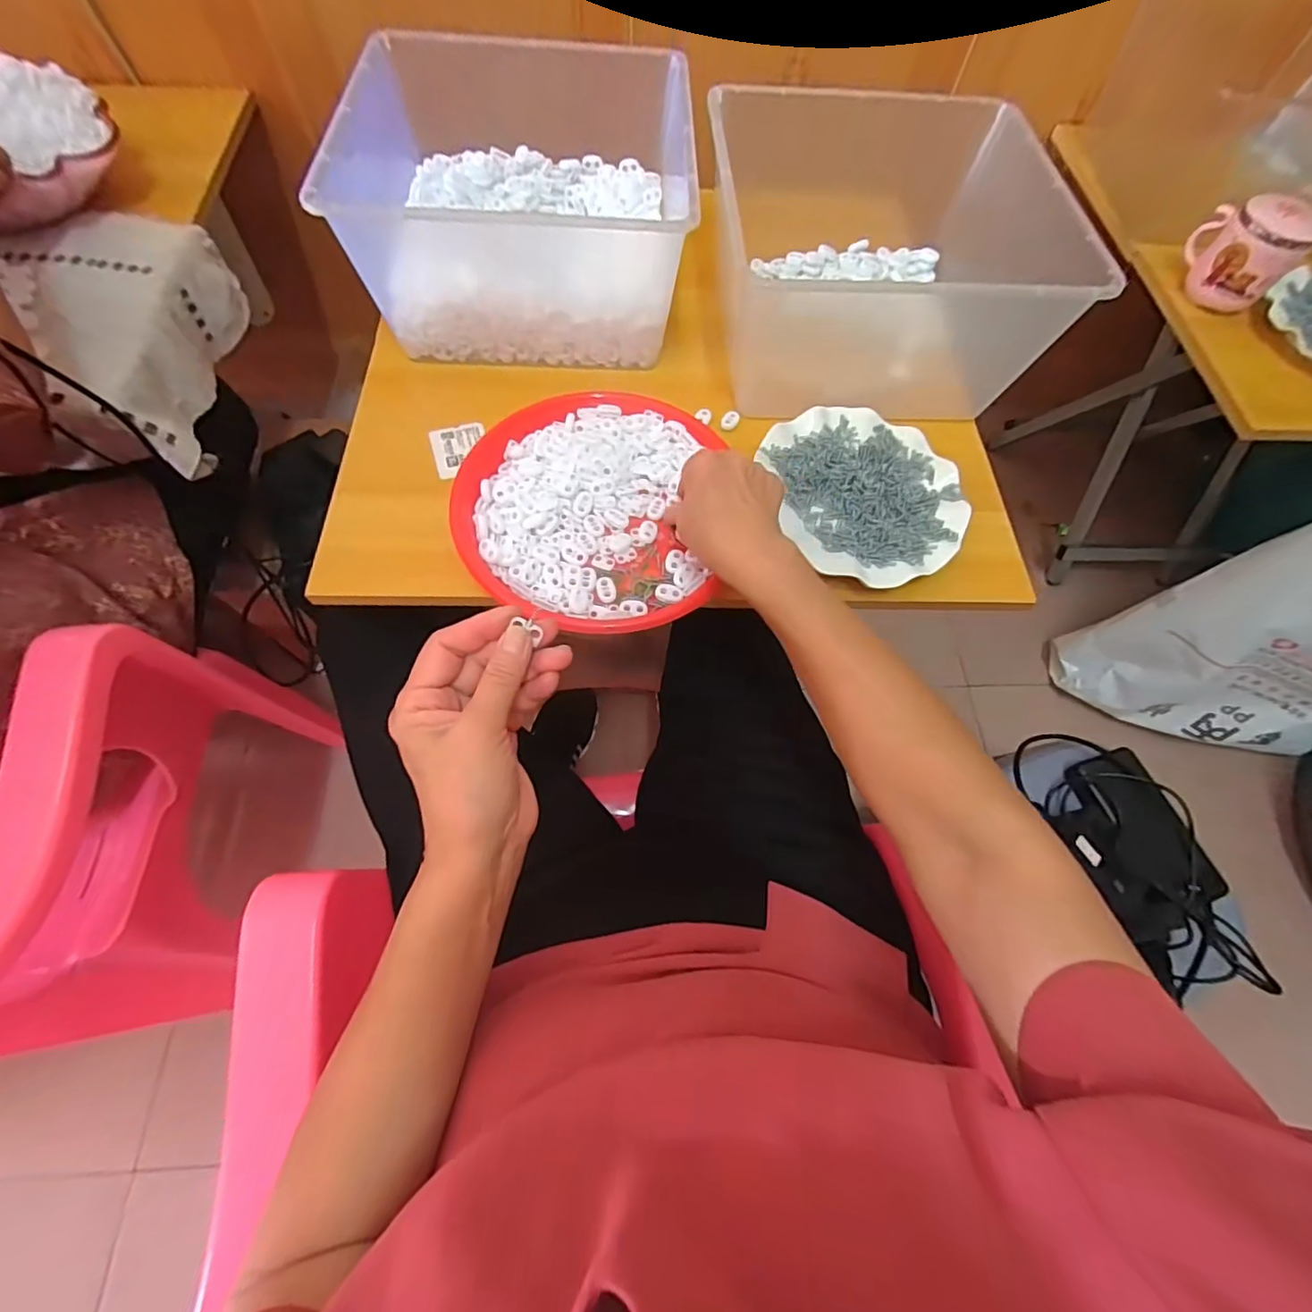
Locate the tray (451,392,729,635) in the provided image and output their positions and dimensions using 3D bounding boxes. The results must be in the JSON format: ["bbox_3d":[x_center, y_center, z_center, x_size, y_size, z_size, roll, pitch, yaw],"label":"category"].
[{"bbox_3d":[-0.057,-0.127,0.468,0.202,0.027,0.225,1,66,-1],"label":"tray"}]

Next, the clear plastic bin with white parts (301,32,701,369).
[{"bbox_3d":[-0.121,-0.428,0.524,0.274,0.129,0.259,-1,66,-2],"label":"clear plastic bin with white parts"}]

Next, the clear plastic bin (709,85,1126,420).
[{"bbox_3d":[0.202,-0.370,0.520,0.269,0.123,0.270,-1,66,-2],"label":"clear plastic bin"}]

